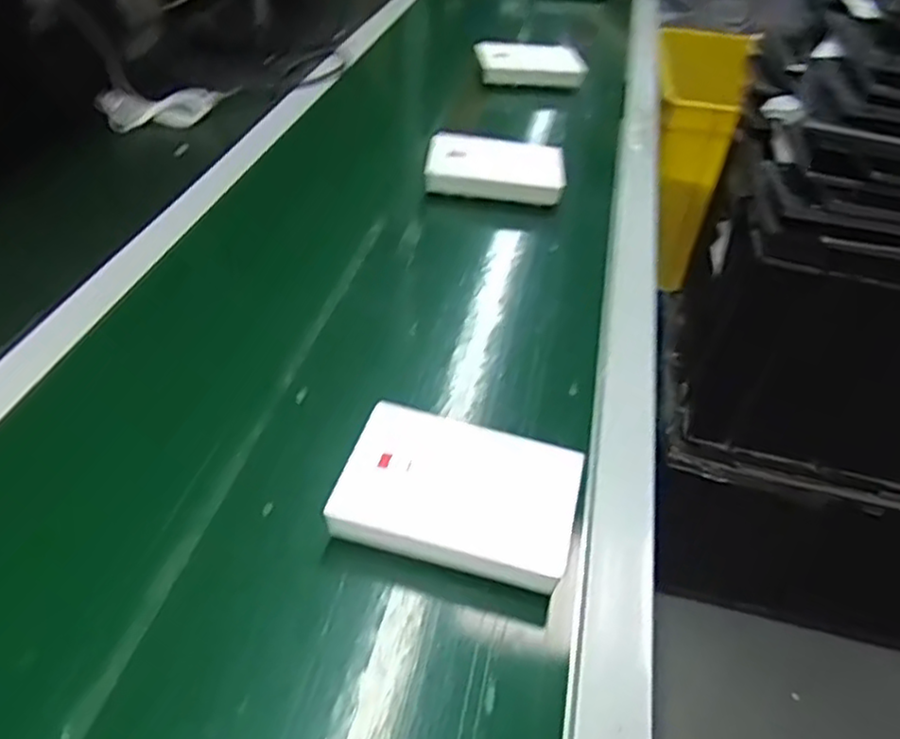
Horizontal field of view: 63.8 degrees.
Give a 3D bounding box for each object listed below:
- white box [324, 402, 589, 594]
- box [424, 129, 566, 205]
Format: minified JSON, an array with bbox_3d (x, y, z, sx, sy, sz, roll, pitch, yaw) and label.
[{"bbox_3d":[0.006,0.075,0.455,0.141,0.021,0.099,14,40,6],"label":"white box"},{"bbox_3d":[0.050,-0.227,0.812,0.149,0.031,0.094,10,40,1],"label":"box"}]

